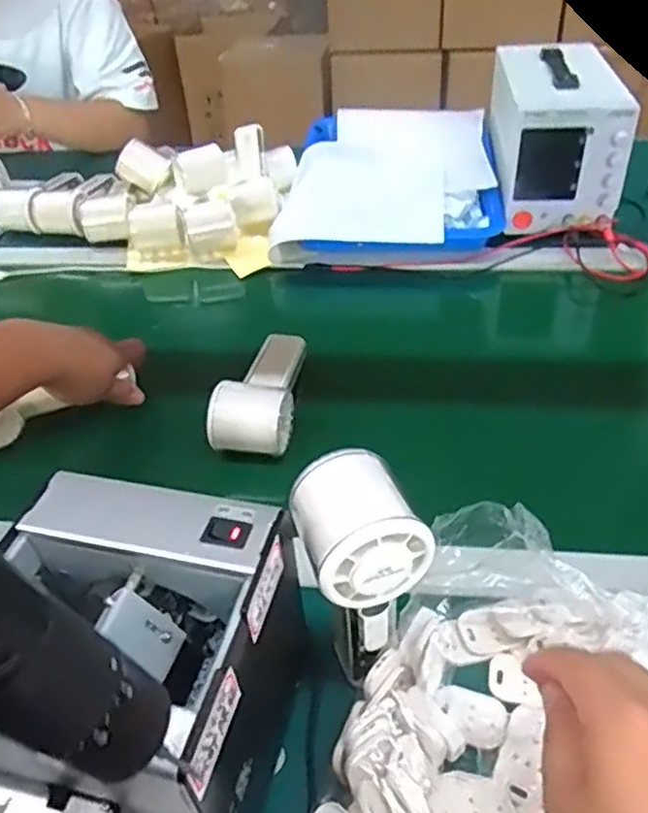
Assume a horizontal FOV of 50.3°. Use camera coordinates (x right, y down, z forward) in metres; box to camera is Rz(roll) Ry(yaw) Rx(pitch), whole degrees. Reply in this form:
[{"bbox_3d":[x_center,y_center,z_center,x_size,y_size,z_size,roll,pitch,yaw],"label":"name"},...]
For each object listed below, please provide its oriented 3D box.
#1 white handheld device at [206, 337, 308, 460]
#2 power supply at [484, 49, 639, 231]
[{"bbox_3d":[-0.056,-0.011,0.570,0.066,0.053,0.089,4,41,9],"label":"white handheld device"},{"bbox_3d":[0.274,-0.322,0.838,0.125,0.154,0.221,1,41,6],"label":"power supply"}]

